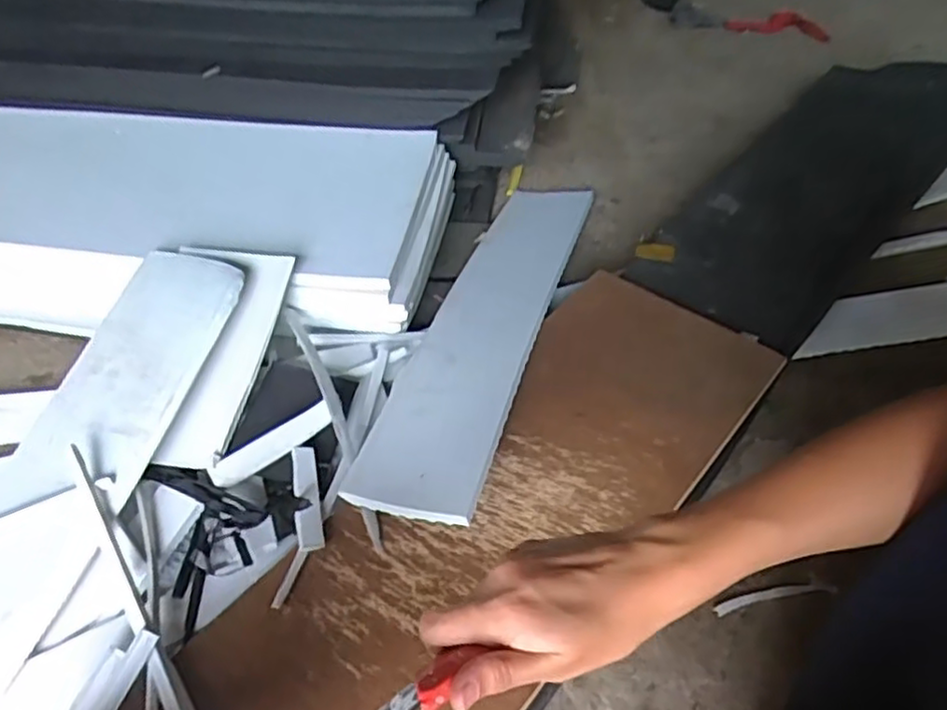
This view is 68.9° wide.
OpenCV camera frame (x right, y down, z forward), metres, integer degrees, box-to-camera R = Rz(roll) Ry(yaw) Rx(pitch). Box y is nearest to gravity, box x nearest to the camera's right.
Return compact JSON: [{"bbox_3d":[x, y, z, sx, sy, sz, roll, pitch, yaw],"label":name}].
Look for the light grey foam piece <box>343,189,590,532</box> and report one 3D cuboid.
[{"bbox_3d":[0.025,-0.054,0.782,0.110,0.023,0.583,16,41,9],"label":"light grey foam piece"}]

